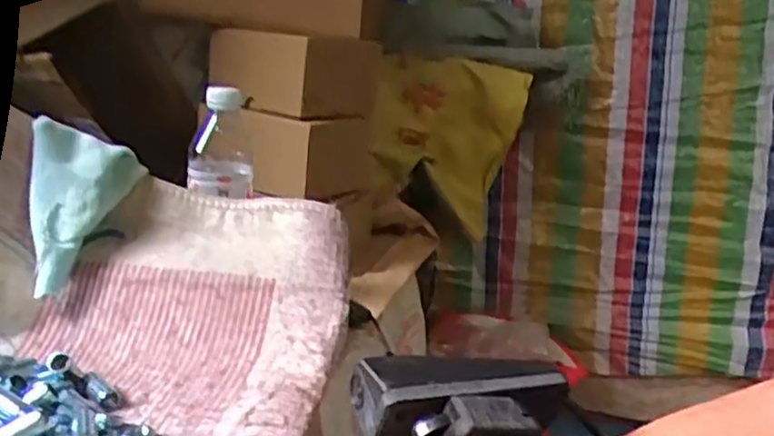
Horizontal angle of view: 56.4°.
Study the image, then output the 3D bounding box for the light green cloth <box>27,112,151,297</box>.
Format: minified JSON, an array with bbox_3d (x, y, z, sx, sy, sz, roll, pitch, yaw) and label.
[{"bbox_3d":[-0.228,-0.010,0.551,0.076,0.133,0.035,-1,-16,-18],"label":"light green cloth"}]

